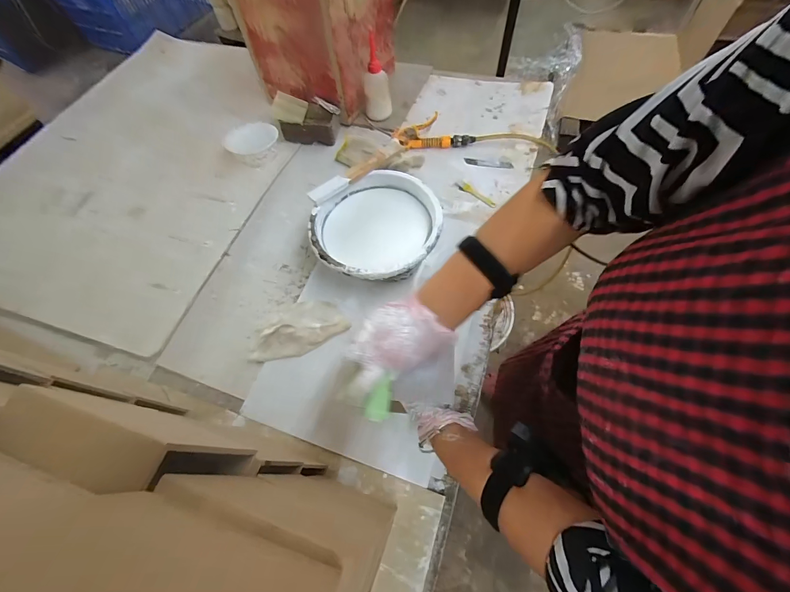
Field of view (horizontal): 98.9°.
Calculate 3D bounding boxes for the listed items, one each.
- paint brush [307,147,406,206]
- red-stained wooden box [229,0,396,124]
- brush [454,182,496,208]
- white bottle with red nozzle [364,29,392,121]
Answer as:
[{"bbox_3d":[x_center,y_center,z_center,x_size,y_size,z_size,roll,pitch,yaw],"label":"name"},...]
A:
[{"bbox_3d":[-0.065,-0.225,0.613,0.200,0.020,0.025,-36,65,-13],"label":"paint brush"},{"bbox_3d":[-0.174,-0.628,0.771,0.269,0.310,0.252,20,66,15],"label":"red-stained wooden box"},{"bbox_3d":[0.163,-0.209,0.692,0.099,0.005,0.020,41,72,21],"label":"brush"},{"bbox_3d":[-0.041,-0.493,0.774,0.058,0.154,0.062,-2,62,4],"label":"white bottle with red nozzle"}]

